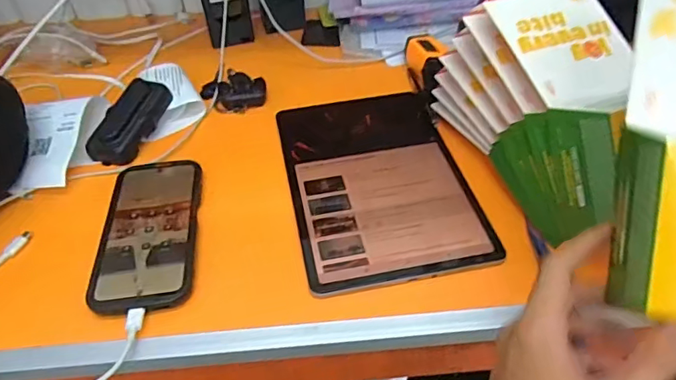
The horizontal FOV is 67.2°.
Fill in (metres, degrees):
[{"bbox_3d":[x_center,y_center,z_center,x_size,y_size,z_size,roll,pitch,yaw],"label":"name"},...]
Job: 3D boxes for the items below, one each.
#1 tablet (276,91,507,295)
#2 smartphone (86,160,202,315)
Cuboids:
[{"bbox_3d":[0.034,-0.017,0.496,0.160,0.011,0.253,-9,45,-7],"label":"tablet"},{"bbox_3d":[-0.164,0.032,0.446,0.080,0.008,0.162,-5,44,-2],"label":"smartphone"}]

